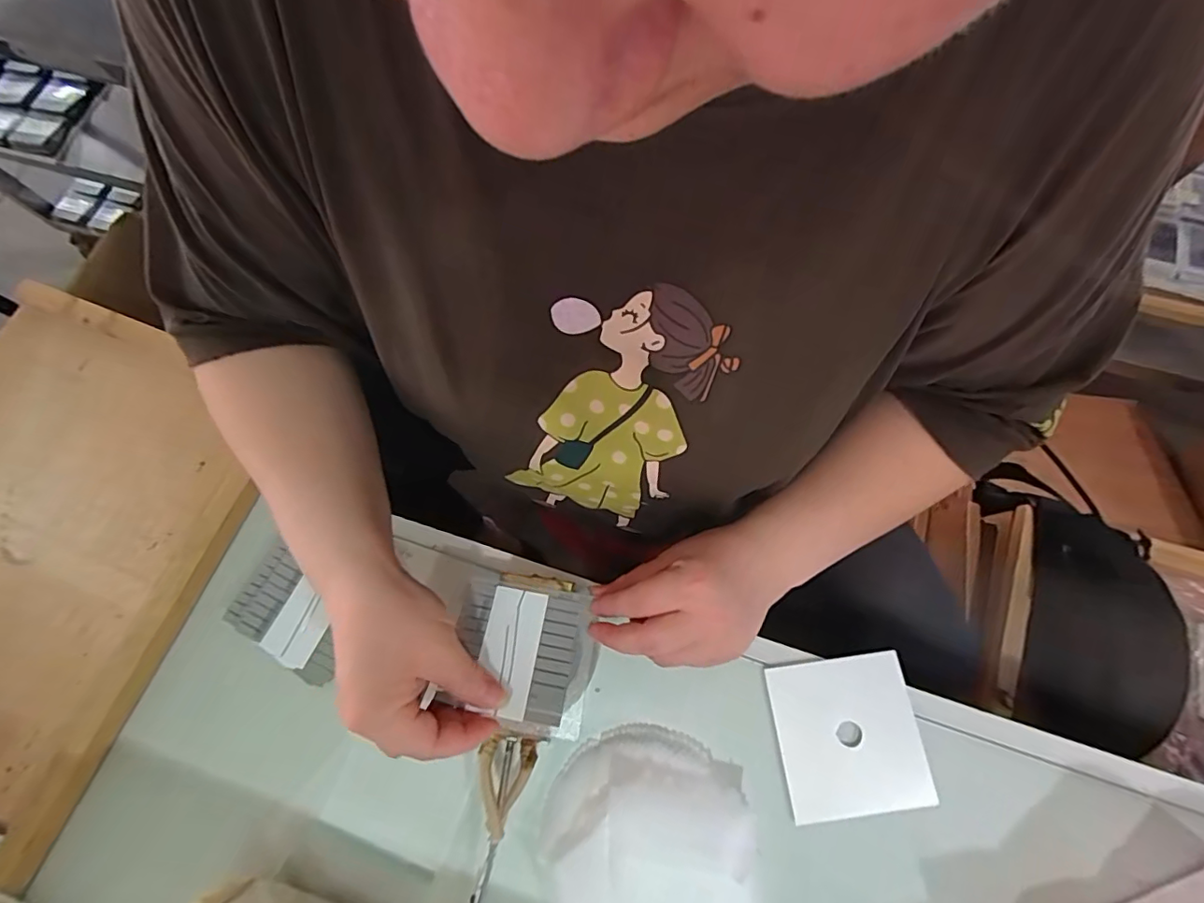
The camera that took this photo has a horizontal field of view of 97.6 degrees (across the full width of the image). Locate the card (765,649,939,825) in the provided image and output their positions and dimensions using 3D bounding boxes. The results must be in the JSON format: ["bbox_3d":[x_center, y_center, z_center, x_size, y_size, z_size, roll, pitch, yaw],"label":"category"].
[{"bbox_3d":[0.170,0.196,0.366,0.094,0.006,0.097,-7,73,-1],"label":"card"}]

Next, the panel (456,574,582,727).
[{"bbox_3d":[-0.058,0.129,0.345,0.077,0.012,0.078,13,62,-3],"label":"panel"}]

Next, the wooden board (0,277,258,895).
[{"bbox_3d":[-0.456,0.058,0.417,0.314,0.025,0.359,18,75,12],"label":"wooden board"}]

